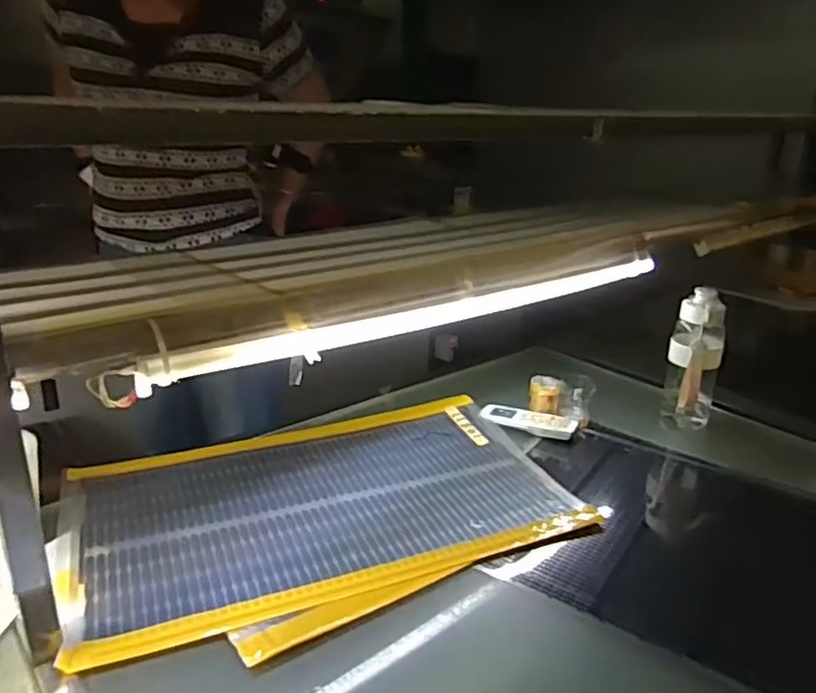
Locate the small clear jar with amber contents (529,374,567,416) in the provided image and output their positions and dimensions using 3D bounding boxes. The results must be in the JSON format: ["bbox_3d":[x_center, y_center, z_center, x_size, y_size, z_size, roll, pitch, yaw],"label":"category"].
[{"bbox_3d":[0.236,0.079,1.121,0.065,0.050,0.052,7,22,15],"label":"small clear jar with amber contents"}]

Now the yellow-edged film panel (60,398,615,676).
[{"bbox_3d":[-0.112,0.204,0.903,0.638,0.014,0.396,-8,24,-25],"label":"yellow-edged film panel"}]

